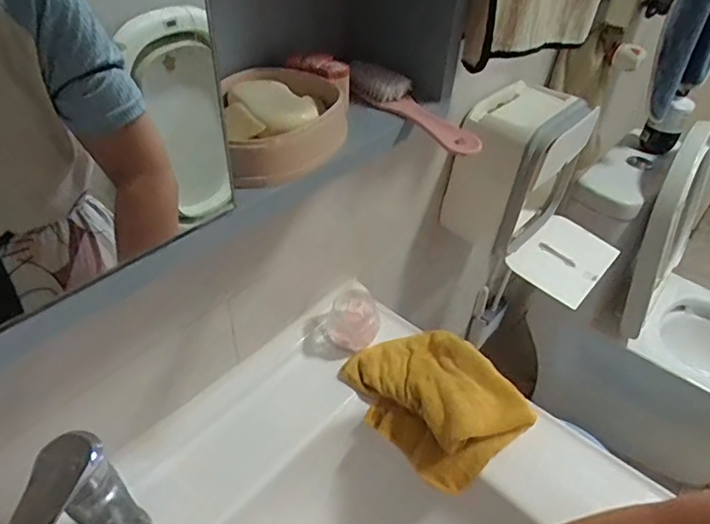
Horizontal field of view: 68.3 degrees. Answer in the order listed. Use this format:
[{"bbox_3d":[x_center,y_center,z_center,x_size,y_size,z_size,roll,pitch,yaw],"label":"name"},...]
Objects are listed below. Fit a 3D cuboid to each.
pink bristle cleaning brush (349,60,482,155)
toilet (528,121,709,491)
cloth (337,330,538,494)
[{"bbox_3d":[0.036,-0.131,0.428,0.041,0.025,0.158,-22,46,-26],"label":"pink bristle cleaning brush"},{"bbox_3d":[0.795,0.175,1.287,0.640,0.795,0.352,28,46,26],"label":"toilet"},{"bbox_3d":[0.093,0.153,0.610,0.134,0.063,0.185,-24,48,-28],"label":"cloth"}]

